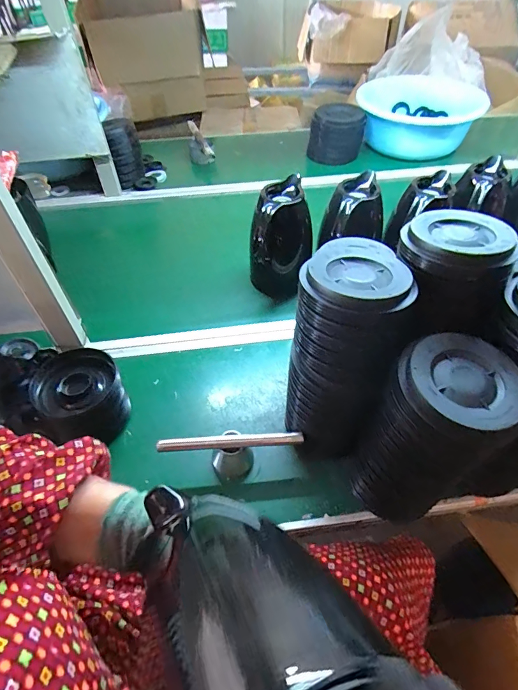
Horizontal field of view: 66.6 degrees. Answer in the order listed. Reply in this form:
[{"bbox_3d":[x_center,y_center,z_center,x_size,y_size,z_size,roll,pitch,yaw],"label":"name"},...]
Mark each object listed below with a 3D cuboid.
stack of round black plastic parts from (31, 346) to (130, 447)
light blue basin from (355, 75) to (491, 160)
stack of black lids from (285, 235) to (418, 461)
[{"bbox_3d":[-0.269,0.086,0.610,0.122,0.090,0.135,-22,52,-14],"label":"stack of round black plastic parts"},{"bbox_3d":[0.504,-0.725,1.240,0.368,0.136,0.379,-2,49,2],"label":"light blue basin"},{"bbox_3d":[0.108,0.018,0.512,0.117,0.277,0.136,35,60,28],"label":"stack of black lids"}]

